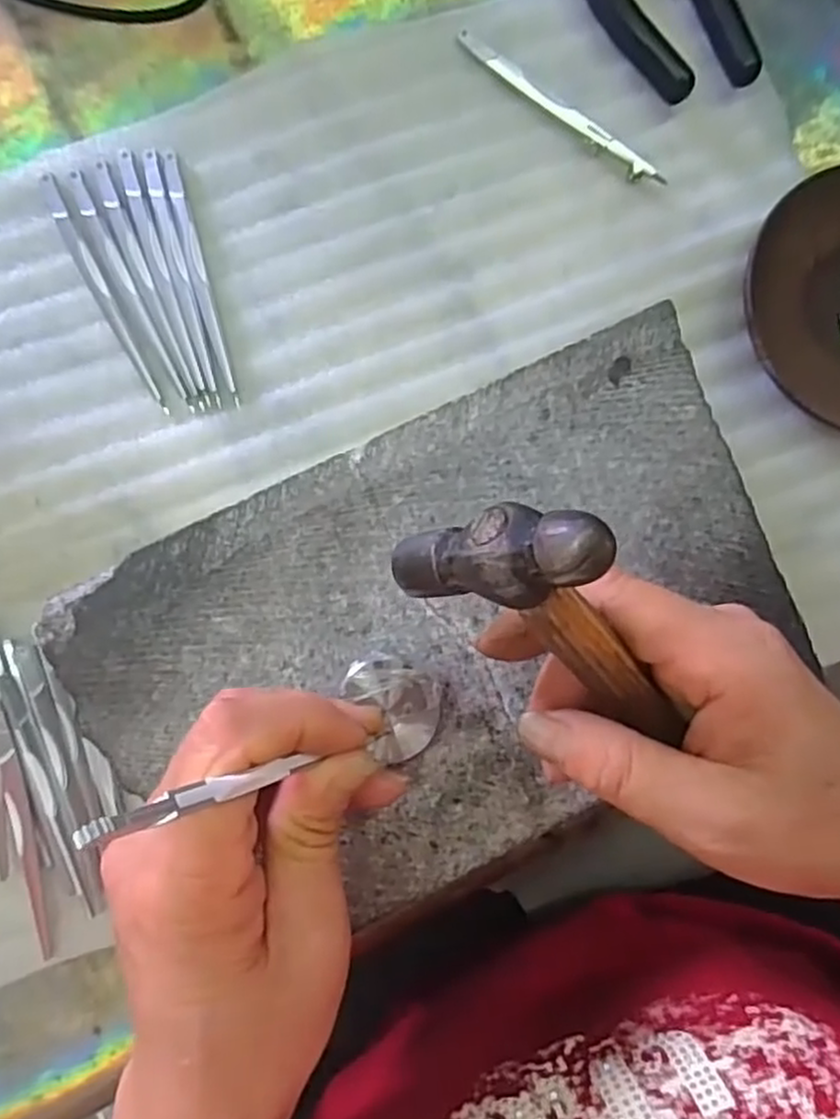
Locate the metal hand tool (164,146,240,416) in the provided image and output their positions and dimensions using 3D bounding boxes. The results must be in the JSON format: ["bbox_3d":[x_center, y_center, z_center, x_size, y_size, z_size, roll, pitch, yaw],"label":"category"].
[{"bbox_3d":[-0.091,-0.117,0.304,0.007,0.004,0.108,-15,90,-3],"label":"metal hand tool"}]

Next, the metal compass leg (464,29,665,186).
[{"bbox_3d":[0.061,-0.194,0.316,0.105,0.006,0.009,36,87,-2],"label":"metal compass leg"}]

